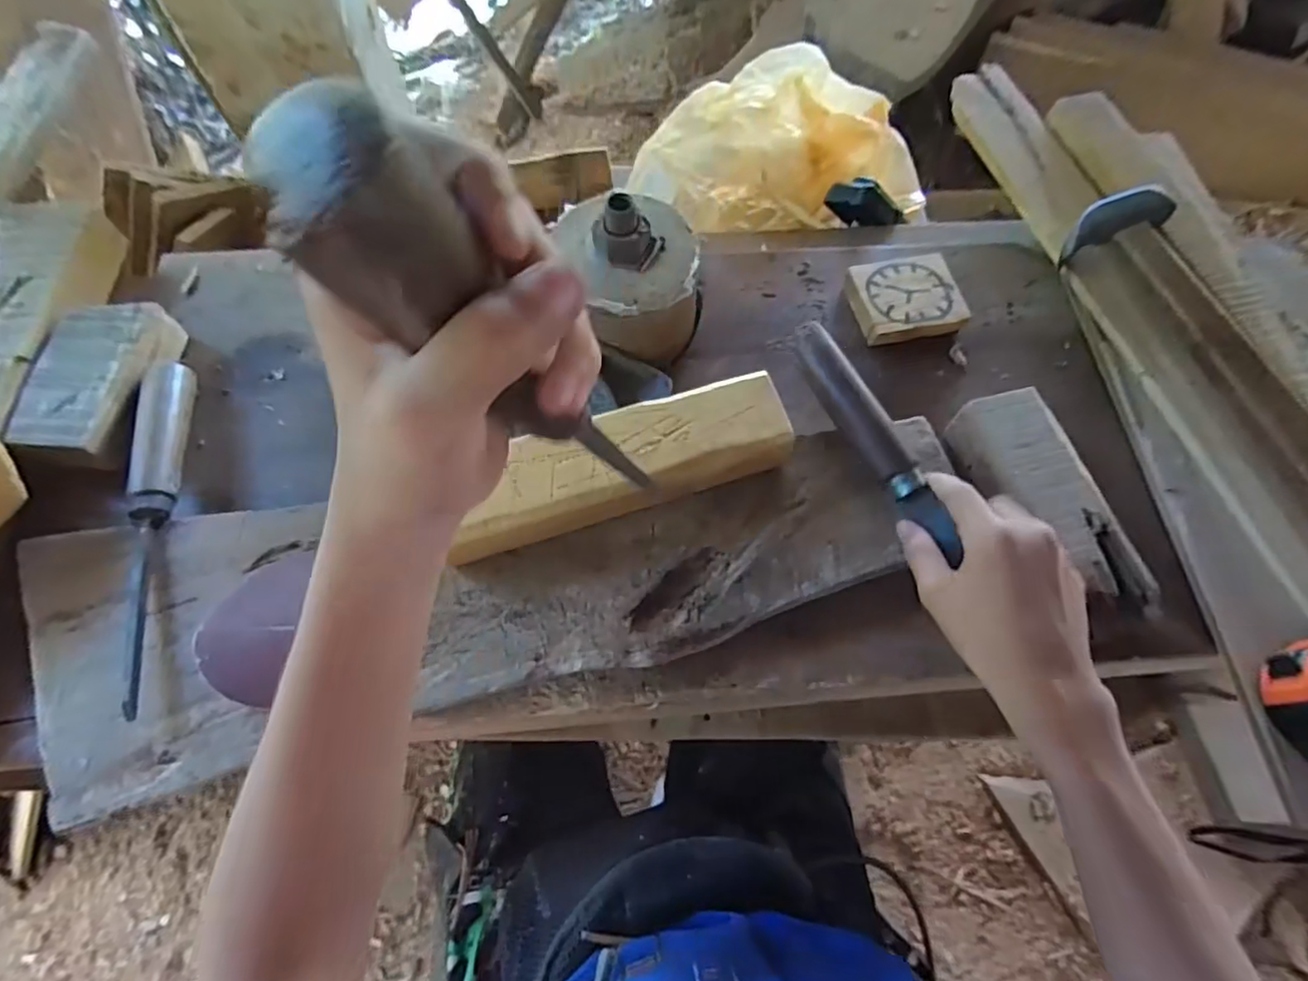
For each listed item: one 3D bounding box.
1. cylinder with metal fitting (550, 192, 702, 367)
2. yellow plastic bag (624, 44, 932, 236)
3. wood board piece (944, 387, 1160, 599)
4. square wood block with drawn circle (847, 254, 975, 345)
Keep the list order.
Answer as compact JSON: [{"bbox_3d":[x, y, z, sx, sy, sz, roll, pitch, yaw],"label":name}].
[{"bbox_3d":[-0.016,-0.150,0.423,0.101,0.095,0.105,-23,69,-12],"label":"cylinder with metal fitting"},{"bbox_3d":[0.100,-0.311,0.566,0.215,0.109,0.133,-9,67,-7],"label":"yellow plastic bag"},{"bbox_3d":[0.243,0.008,0.390,0.055,0.041,0.145,-11,67,-7],"label":"wood board piece"},{"bbox_3d":[0.190,-0.143,0.465,0.074,0.018,0.071,-8,67,-6],"label":"square wood block with drawn circle"}]

